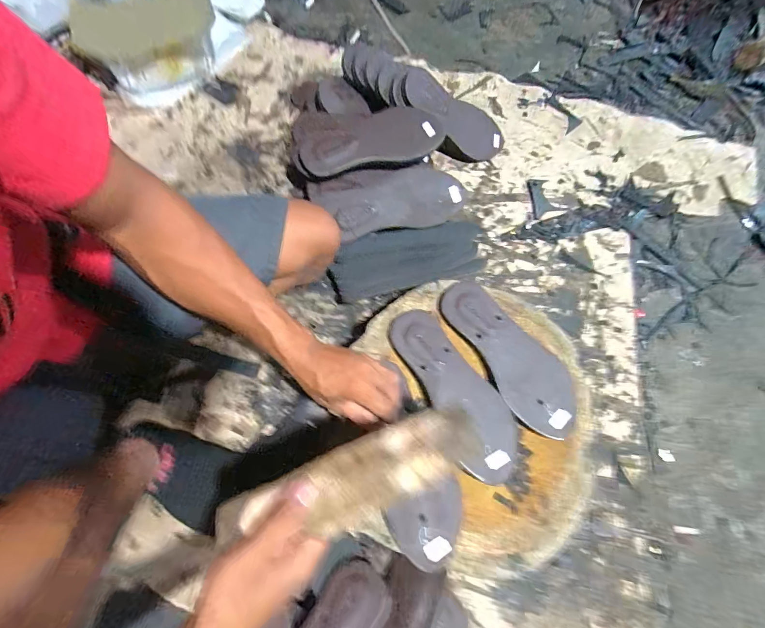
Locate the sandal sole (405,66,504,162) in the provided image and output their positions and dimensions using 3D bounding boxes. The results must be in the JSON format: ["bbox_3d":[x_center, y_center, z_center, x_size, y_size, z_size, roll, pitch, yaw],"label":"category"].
[{"bbox_3d":[0.137,-0.372,0.654,0.245,0.036,0.092,13,93,-35],"label":"sandal sole"}]

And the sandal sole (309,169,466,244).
[{"bbox_3d":[0.016,-0.189,0.584,0.240,0.019,0.096,-10,97,0],"label":"sandal sole"}]

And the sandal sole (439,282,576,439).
[{"bbox_3d":[0.179,0.052,0.473,0.090,0.030,0.236,-31,73,-13],"label":"sandal sole"}]

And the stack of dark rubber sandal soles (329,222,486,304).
[{"bbox_3d":[0.049,-0.095,0.578,0.272,0.077,0.122,-9,69,-5],"label":"stack of dark rubber sandal soles"}]

